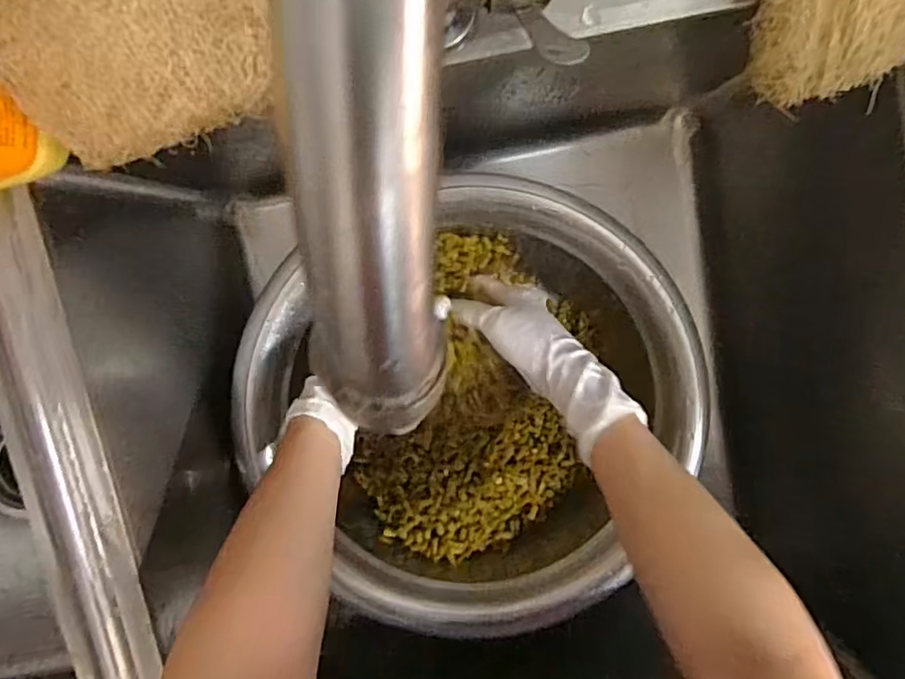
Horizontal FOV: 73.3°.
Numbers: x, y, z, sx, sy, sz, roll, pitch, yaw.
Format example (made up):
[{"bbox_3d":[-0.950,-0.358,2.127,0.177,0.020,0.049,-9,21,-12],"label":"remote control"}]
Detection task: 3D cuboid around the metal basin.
[{"bbox_3d":[0.027,0.058,0.530,0.345,0.109,0.333,0,99,0],"label":"metal basin"}]

